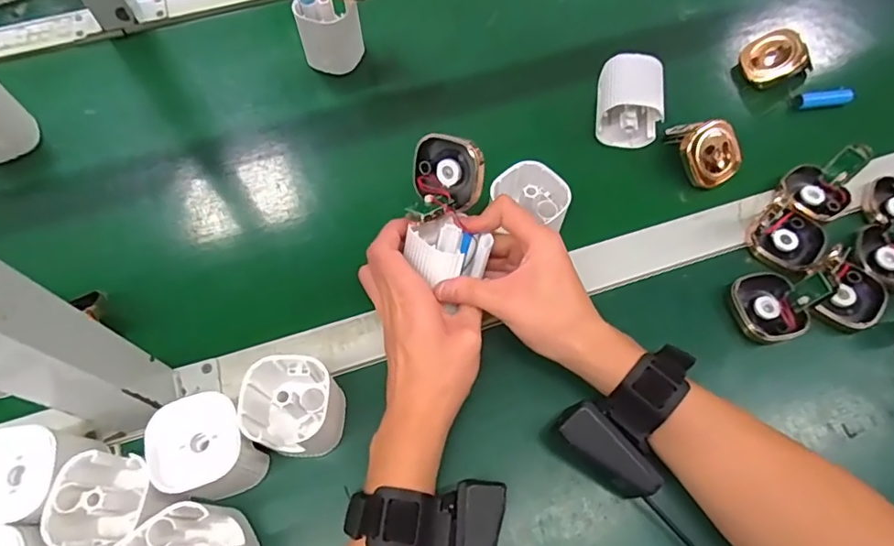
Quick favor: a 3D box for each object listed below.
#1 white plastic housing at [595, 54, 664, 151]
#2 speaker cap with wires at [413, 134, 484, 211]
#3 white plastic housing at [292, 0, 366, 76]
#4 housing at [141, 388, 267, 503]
[{"bbox_3d":[0.167,-0.156,0.496,0.054,0.061,0.065,9,64,5],"label":"white plastic housing"},{"bbox_3d":[0.000,-0.073,0.388,0.054,0.049,0.022,15,23,12],"label":"speaker cap with wires"},{"bbox_3d":[-0.117,-0.239,0.527,0.052,0.066,0.050,0,64,1],"label":"white plastic housing"},{"bbox_3d":[-0.151,0.113,0.346,0.053,0.067,0.054,-22,66,-9],"label":"housing"}]

